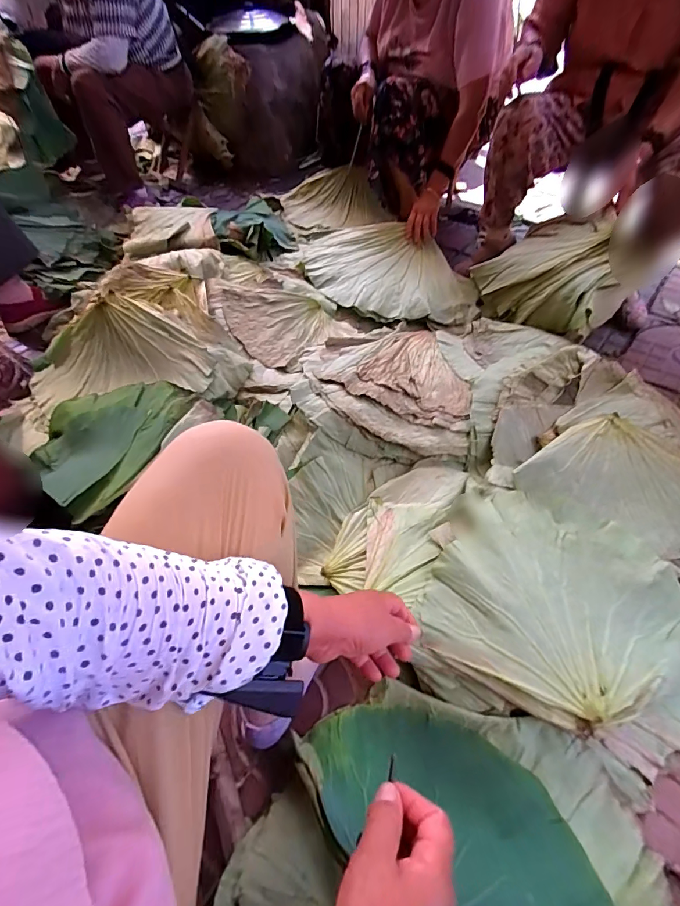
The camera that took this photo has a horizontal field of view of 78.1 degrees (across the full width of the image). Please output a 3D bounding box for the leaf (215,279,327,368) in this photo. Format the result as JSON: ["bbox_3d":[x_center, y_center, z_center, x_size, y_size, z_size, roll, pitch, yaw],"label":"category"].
[{"bbox_3d":[-0.166,-0.344,1.092,0.268,0.074,0.268,-10,54,-3],"label":"leaf"}]

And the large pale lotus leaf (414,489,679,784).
[{"bbox_3d":[0.378,0.267,0.676,0.457,0.139,0.370,18,58,16],"label":"large pale lotus leaf"}]

